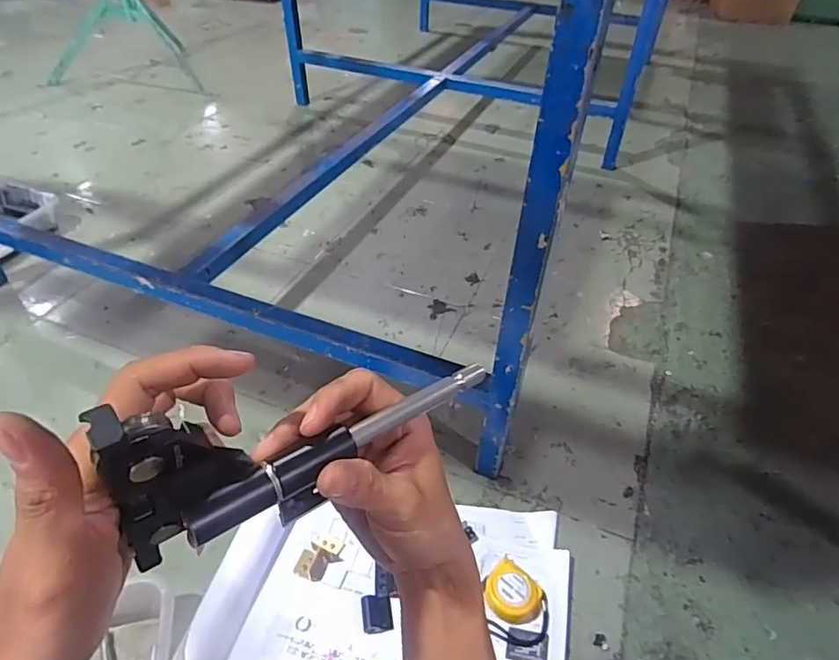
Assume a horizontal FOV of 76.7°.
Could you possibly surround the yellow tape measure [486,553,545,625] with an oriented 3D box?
[{"bbox_3d":[0.129,0.356,0.715,0.074,0.030,0.070,1,43,-1],"label":"yellow tape measure"}]

